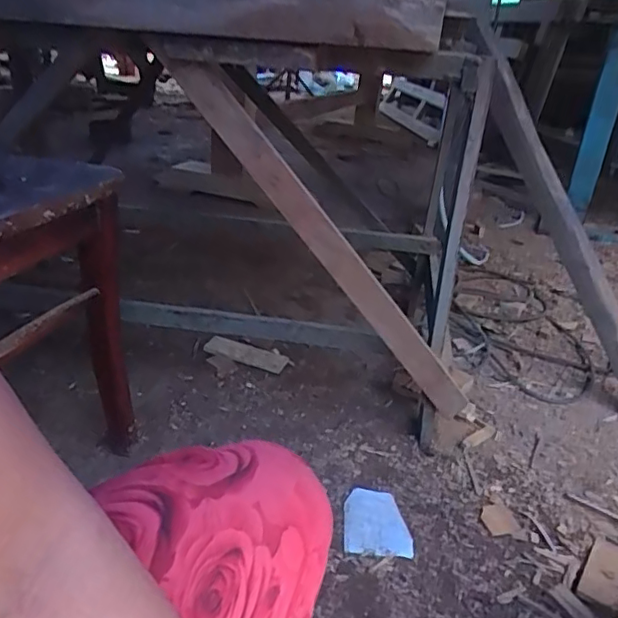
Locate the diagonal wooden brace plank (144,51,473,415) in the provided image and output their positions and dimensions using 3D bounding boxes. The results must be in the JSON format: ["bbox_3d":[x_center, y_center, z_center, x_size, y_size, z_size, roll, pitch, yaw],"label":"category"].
[{"bbox_3d":[0.029,-0.089,0.816,0.063,0.679,0.045,-34,16,18],"label":"diagonal wooden brace plank"}]

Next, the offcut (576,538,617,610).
[{"bbox_3d":[0.391,0.345,0.742,0.054,0.011,0.123,20,29,31],"label":"offcut"}]

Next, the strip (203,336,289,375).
[{"bbox_3d":[-0.133,0.094,1.184,0.180,0.015,0.046,15,54,20],"label":"strip"}]

